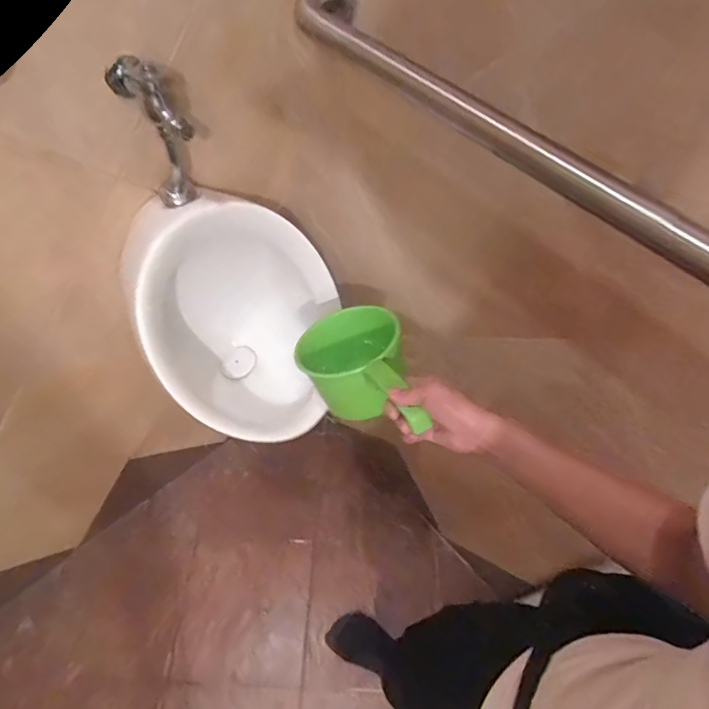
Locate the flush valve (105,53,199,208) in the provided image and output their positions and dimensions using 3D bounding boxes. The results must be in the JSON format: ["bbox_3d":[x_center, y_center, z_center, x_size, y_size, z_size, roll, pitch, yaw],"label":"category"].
[{"bbox_3d":[-0.248,-0.272,0.607,0.060,0.186,0.129,-27,61,-21],"label":"flush valve"}]

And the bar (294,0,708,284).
[{"bbox_3d":[0.144,-0.208,0.407,0.082,0.052,0.613,-36,65,-25],"label":"bar"}]

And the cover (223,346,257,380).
[{"bbox_3d":[-0.234,0.016,0.958,0.058,0.074,0.018,19,18,-15],"label":"cover"}]

